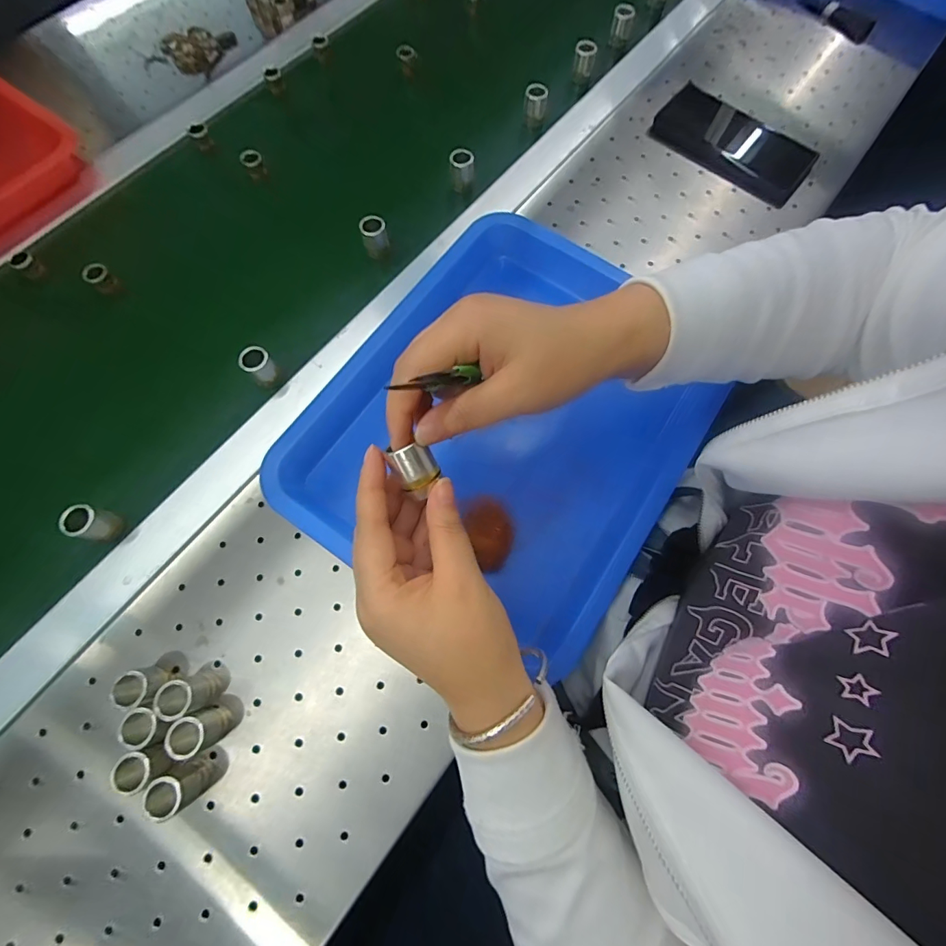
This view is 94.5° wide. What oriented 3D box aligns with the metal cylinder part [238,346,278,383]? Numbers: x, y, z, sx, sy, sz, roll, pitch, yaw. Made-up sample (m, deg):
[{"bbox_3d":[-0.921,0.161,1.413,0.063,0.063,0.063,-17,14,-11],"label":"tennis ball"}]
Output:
[{"bbox_3d":[-0.176,-0.087,0.364,0.022,0.030,0.021,0,73,1],"label":"metal cylinder part"}]

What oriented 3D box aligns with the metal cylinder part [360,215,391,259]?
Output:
[{"bbox_3d":[-0.092,-0.222,0.408,0.023,0.026,0.019,-15,73,-4],"label":"metal cylinder part"}]

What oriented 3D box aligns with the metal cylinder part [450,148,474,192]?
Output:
[{"bbox_3d":[-0.011,-0.301,0.435,0.022,0.031,0.017,-5,73,-1],"label":"metal cylinder part"}]

